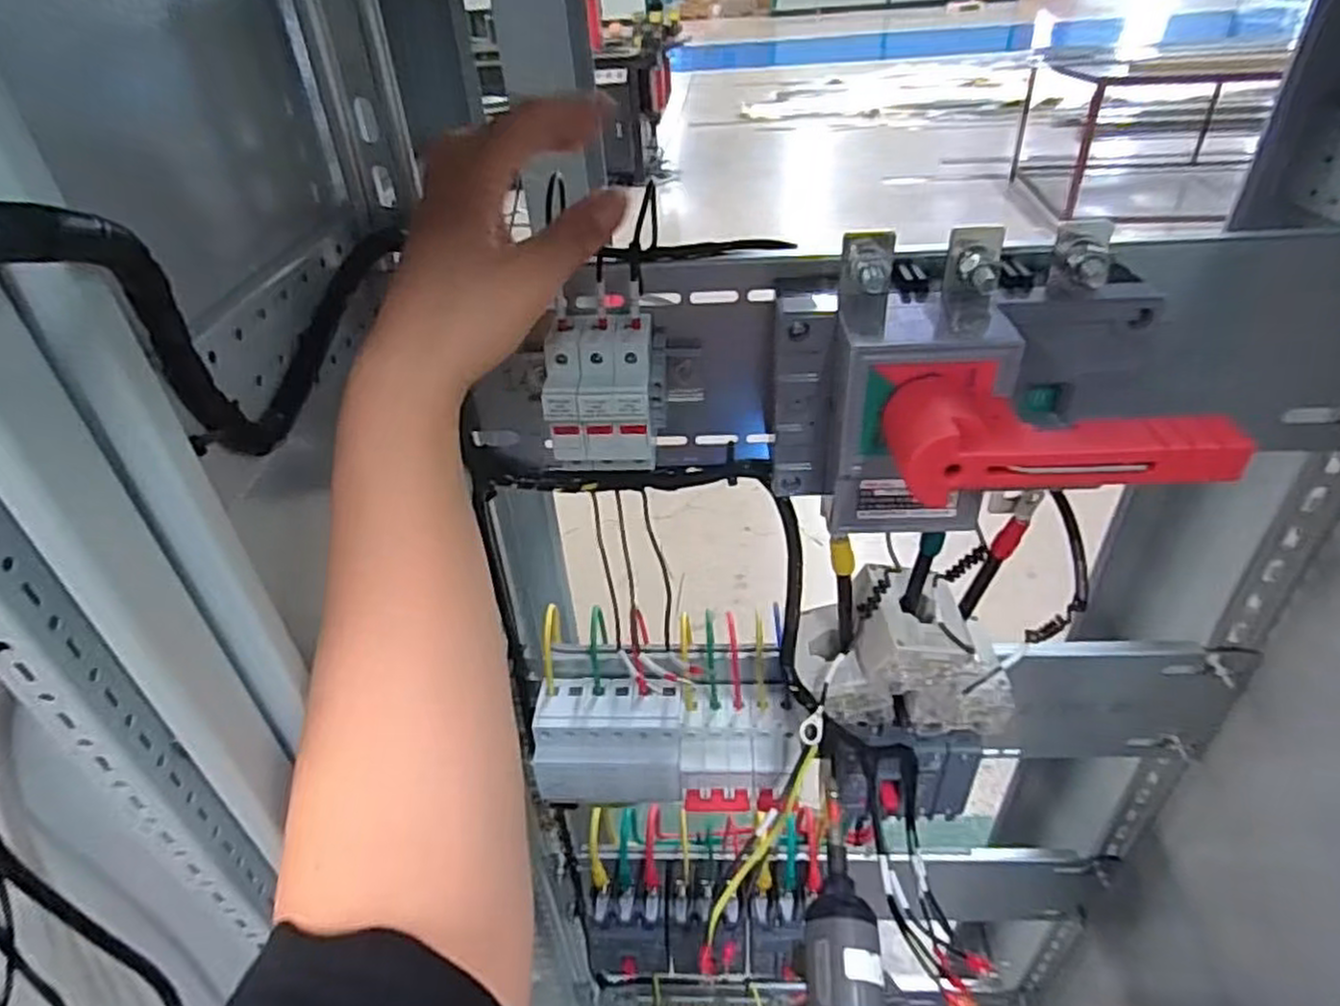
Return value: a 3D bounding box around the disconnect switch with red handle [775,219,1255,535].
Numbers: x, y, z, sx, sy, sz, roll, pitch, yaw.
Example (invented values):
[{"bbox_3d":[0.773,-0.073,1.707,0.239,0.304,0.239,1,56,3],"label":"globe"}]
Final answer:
[{"bbox_3d":[0.143,-0.047,0.361,0.174,0.127,0.132,-1,38,4],"label":"disconnect switch with red handle"}]

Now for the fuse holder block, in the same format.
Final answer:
[{"bbox_3d":[-0.031,-0.058,0.405,0.063,0.079,0.066,-1,38,4],"label":"fuse holder block"}]

